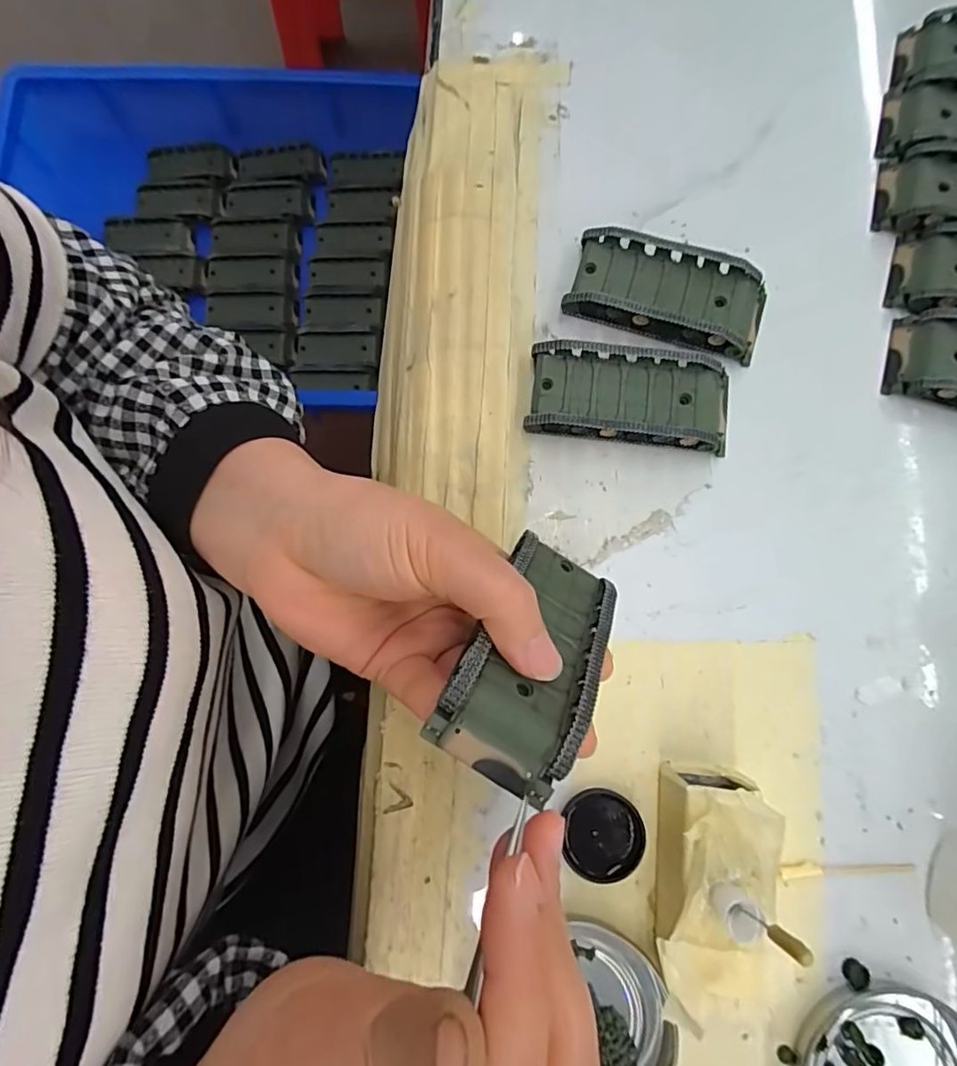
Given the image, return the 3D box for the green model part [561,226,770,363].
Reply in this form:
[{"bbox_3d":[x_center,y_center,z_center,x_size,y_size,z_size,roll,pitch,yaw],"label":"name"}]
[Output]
[{"bbox_3d":[0.095,-0.119,0.273,0.094,0.018,0.046,18,80,2],"label":"green model part"}]

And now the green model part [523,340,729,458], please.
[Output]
[{"bbox_3d":[0.073,-0.066,0.263,0.095,0.018,0.045,6,80,0],"label":"green model part"}]

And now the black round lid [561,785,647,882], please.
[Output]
[{"bbox_3d":[0.054,0.130,0.234,0.034,0.006,0.035,0,79,1],"label":"black round lid"}]

